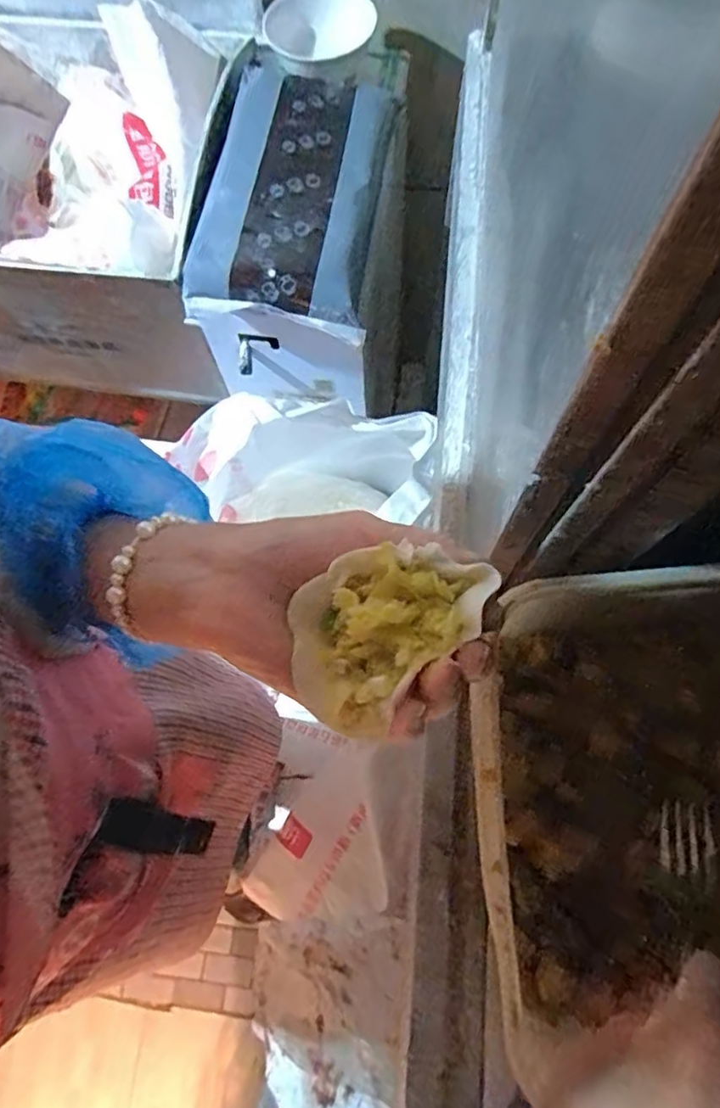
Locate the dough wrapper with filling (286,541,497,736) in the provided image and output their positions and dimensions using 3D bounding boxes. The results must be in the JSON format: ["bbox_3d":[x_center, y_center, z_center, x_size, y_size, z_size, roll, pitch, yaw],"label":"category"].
[{"bbox_3d":[0.008,0.027,0.247,0.085,0.029,0.059,-43,76,-11],"label":"dough wrapper with filling"}]

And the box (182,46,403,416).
[{"bbox_3d":[-0.072,-0.406,0.784,0.195,0.220,0.359,10,73,5],"label":"box"}]

